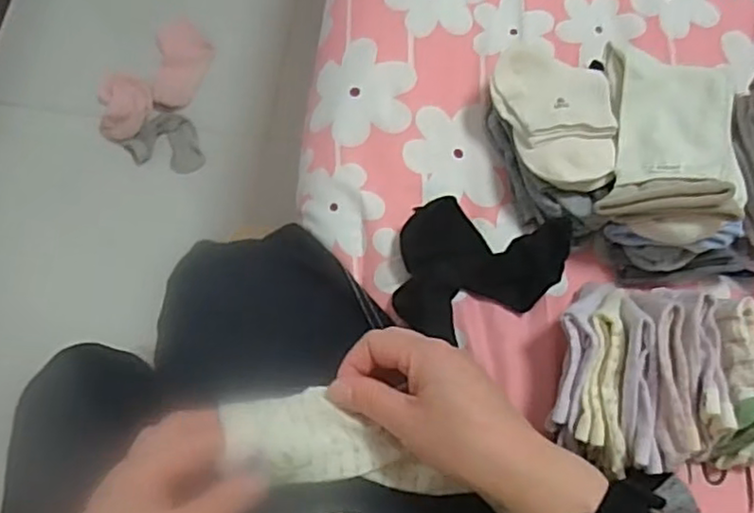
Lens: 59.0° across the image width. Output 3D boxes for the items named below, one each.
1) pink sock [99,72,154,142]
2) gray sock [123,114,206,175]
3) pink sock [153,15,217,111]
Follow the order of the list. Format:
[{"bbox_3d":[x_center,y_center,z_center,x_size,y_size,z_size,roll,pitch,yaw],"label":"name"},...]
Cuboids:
[{"bbox_3d":[-0.411,-0.251,1.082,0.082,0.030,0.130,-12,72,-7],"label":"pink sock"},{"bbox_3d":[-0.333,-0.186,1.072,0.125,0.026,0.091,13,70,2],"label":"gray sock"},{"bbox_3d":[-0.327,-0.320,1.126,0.097,0.038,0.162,-2,71,-3],"label":"pink sock"}]

